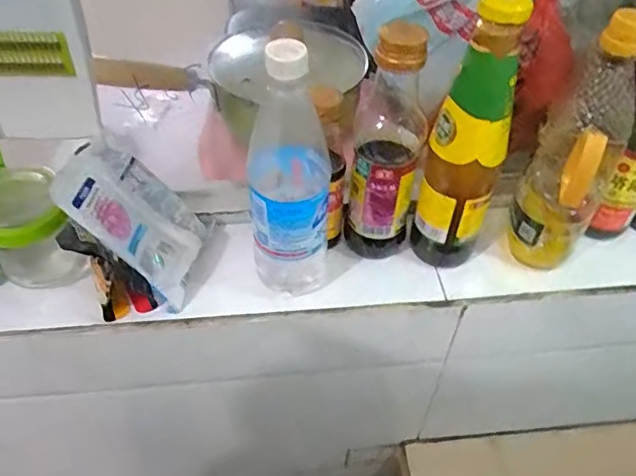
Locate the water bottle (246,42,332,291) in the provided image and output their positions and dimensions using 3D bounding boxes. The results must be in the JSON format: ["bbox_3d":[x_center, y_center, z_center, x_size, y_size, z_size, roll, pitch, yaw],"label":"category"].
[{"bbox_3d":[-0.025,-0.046,0.481,0.064,0.254,0.067,-3,48,-4],"label":"water bottle"}]

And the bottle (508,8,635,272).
[{"bbox_3d":[0.236,-0.075,0.504,0.069,0.242,0.074,27,53,22],"label":"bottle"}]

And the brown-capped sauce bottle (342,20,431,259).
[{"bbox_3d":[0.063,-0.083,0.518,0.065,0.238,0.070,6,48,4],"label":"brown-capped sauce bottle"}]

